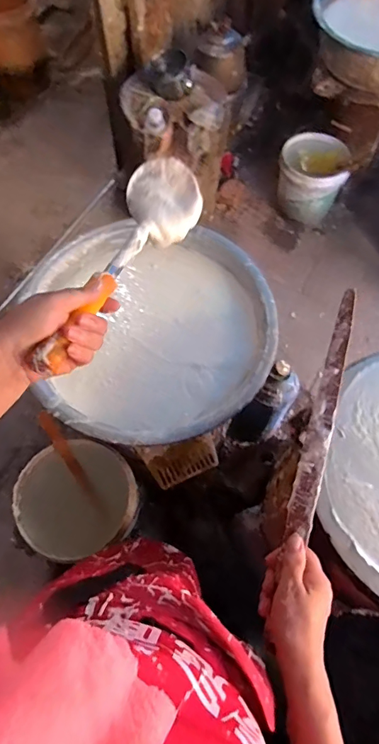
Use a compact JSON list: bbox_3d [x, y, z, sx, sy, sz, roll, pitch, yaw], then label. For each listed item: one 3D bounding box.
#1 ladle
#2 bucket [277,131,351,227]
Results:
[{"bbox_3d":[-0.080,-0.133,0.493,0.096,0.074,0.361,18,49,8],"label":"ladle"},{"bbox_3d":[0.488,-0.784,1.753,0.257,0.271,0.257,0,65,0],"label":"bucket"}]

